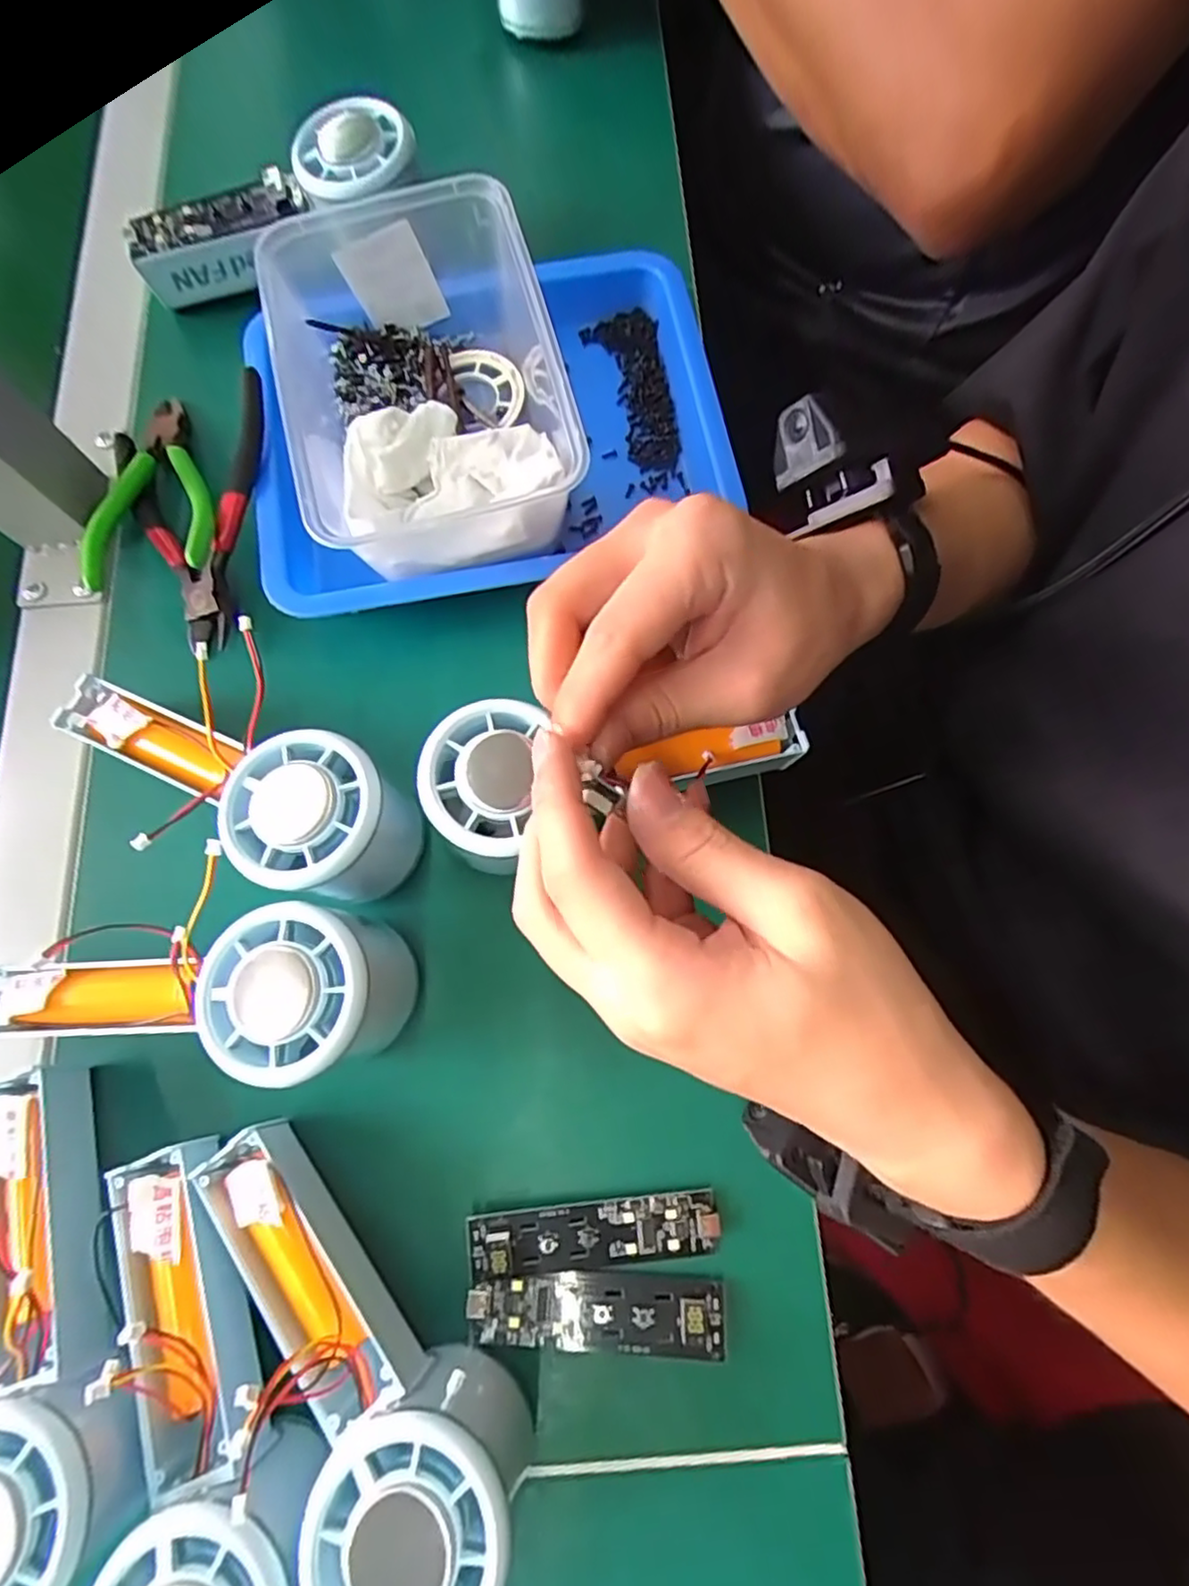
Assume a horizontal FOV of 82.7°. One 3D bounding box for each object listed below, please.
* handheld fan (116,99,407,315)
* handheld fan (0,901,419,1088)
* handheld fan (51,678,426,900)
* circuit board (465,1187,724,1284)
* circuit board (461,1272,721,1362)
[{"bbox_3d":[-0.163,-0.291,0.341,0.154,0.036,0.054,-17,75,15],"label":"handheld fan"},{"bbox_3d":[-0.140,0.080,0.248,0.165,0.060,0.059,-10,76,-1],"label":"handheld fan"},{"bbox_3d":[-0.144,-0.003,0.268,0.158,0.056,0.063,15,77,6],"label":"handheld fan"},{"bbox_3d":[0.000,0.165,0.251,0.092,0.012,0.023,-6,76,0],"label":"circuit board"},{"bbox_3d":[0.001,0.188,0.244,0.091,0.006,0.023,1,62,3],"label":"circuit board"}]

